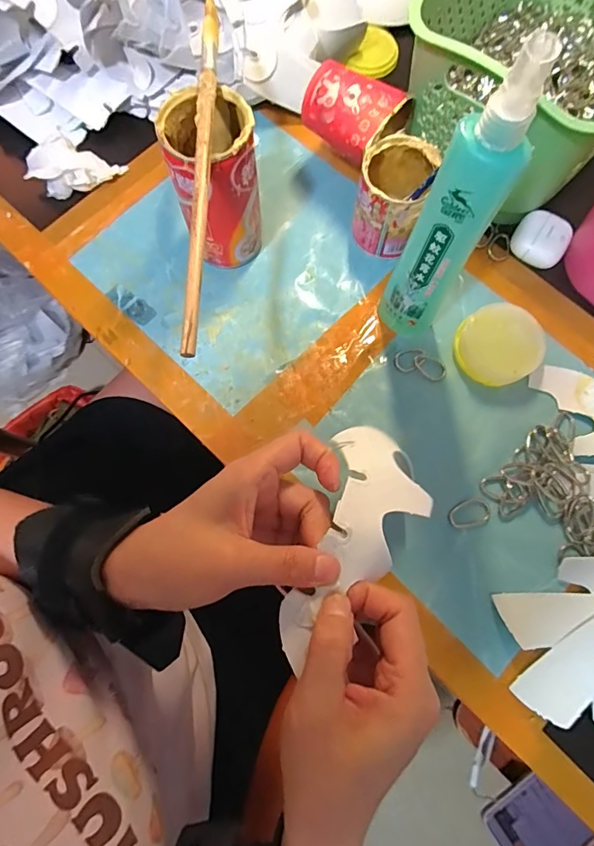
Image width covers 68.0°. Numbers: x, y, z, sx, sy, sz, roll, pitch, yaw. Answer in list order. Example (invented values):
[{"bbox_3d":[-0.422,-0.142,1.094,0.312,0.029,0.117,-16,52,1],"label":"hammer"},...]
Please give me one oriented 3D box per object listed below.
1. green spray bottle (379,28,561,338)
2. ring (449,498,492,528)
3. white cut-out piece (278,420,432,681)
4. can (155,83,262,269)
[{"bbox_3d":[0.097,-0.126,0.275,0.040,0.195,0.034,36,78,9],"label":"green spray bottle"},{"bbox_3d":[0.137,0.072,0.347,0.034,0.004,0.021,-19,76,-5],"label":"ring"},{"bbox_3d":[0.036,0.061,0.253,0.062,0.033,0.151,24,58,7],"label":"white cut-out piece"},{"bbox_3d":[-0.065,-0.191,0.355,0.063,0.118,0.065,0,75,0],"label":"can"}]

